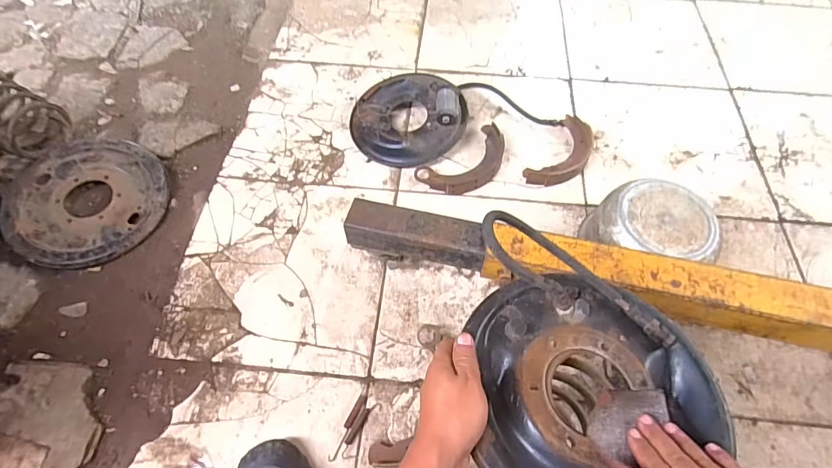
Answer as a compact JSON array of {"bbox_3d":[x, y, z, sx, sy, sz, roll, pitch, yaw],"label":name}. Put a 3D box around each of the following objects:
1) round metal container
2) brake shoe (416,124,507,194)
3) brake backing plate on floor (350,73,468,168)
[{"bbox_3d":[0.431,-0.001,0.853,0.211,0.135,0.176,6,58,3],"label":"round metal container"},{"bbox_3d":[0.121,-0.157,0.998,0.223,0.028,0.118,-35,65,-17],"label":"brake shoe"},{"bbox_3d":[-0.020,-0.284,1.049,0.258,0.092,0.250,0,60,1],"label":"brake backing plate on floor"}]

